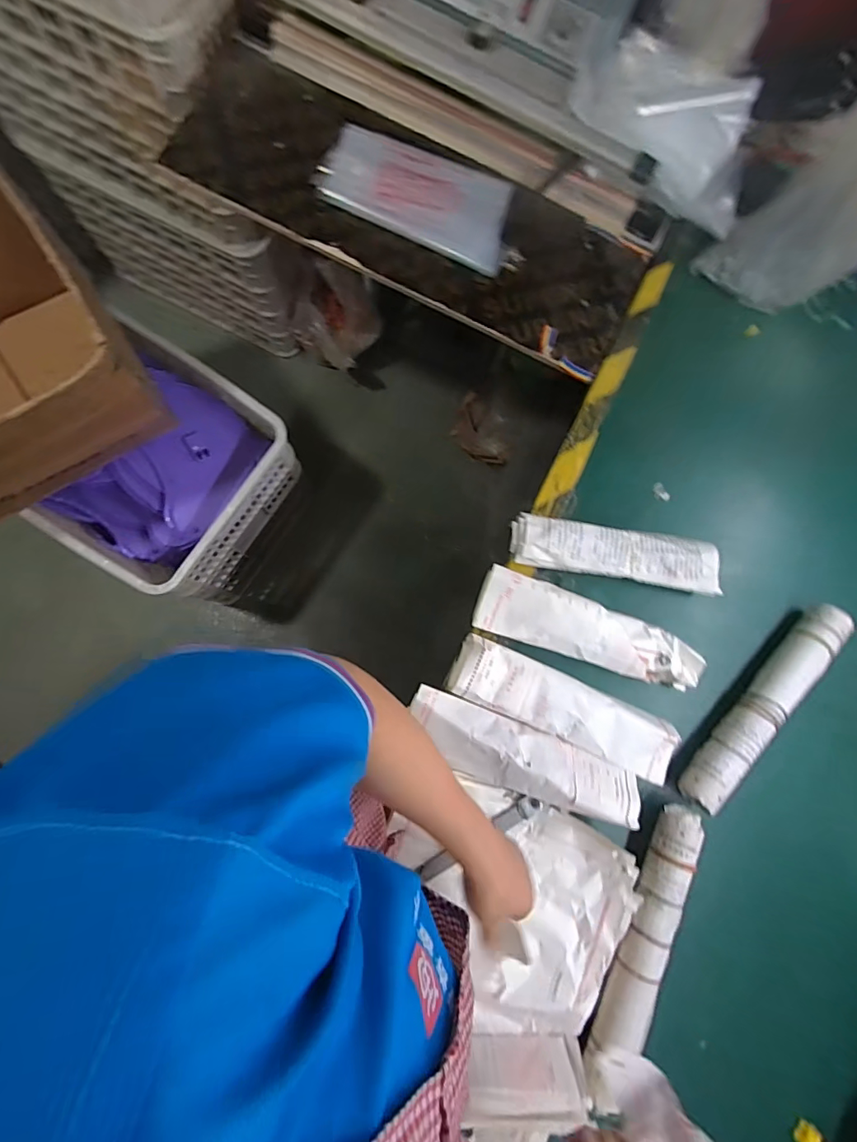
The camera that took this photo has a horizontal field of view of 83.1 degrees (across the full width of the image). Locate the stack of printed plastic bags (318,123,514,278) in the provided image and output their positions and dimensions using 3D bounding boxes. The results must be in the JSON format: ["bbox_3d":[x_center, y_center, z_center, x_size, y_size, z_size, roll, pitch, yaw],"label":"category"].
[{"bbox_3d":[-0.007,-0.544,0.695,0.274,0.020,0.132,23,81,-1],"label":"stack of printed plastic bags"}]

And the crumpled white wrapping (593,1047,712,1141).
[{"bbox_3d":[0.174,0.433,0.380,0.059,0.070,0.045,19,85,-4],"label":"crumpled white wrapping"}]

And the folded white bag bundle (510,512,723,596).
[{"bbox_3d":[0.243,-0.023,0.636,0.274,0.047,0.069,10,81,-3],"label":"folded white bag bundle"}]

